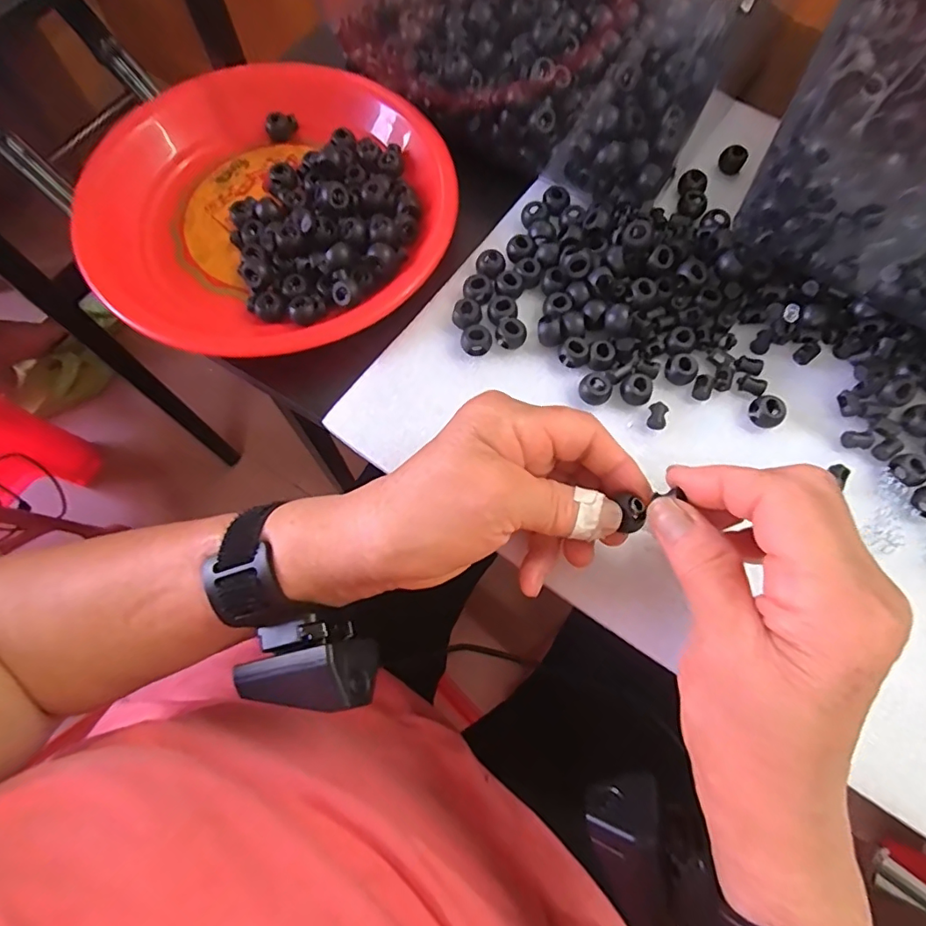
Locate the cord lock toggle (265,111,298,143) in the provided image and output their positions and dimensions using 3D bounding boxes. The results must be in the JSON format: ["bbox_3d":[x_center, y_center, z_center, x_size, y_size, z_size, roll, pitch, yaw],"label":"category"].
[{"bbox_3d":[-0.128,-0.238,0.373,0.022,0.013,0.014,-24,73,-7],"label":"cord lock toggle"}]

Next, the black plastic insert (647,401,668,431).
[{"bbox_3d":[0.108,-0.026,0.293,0.010,0.007,0.014,10,70,3],"label":"black plastic insert"}]

